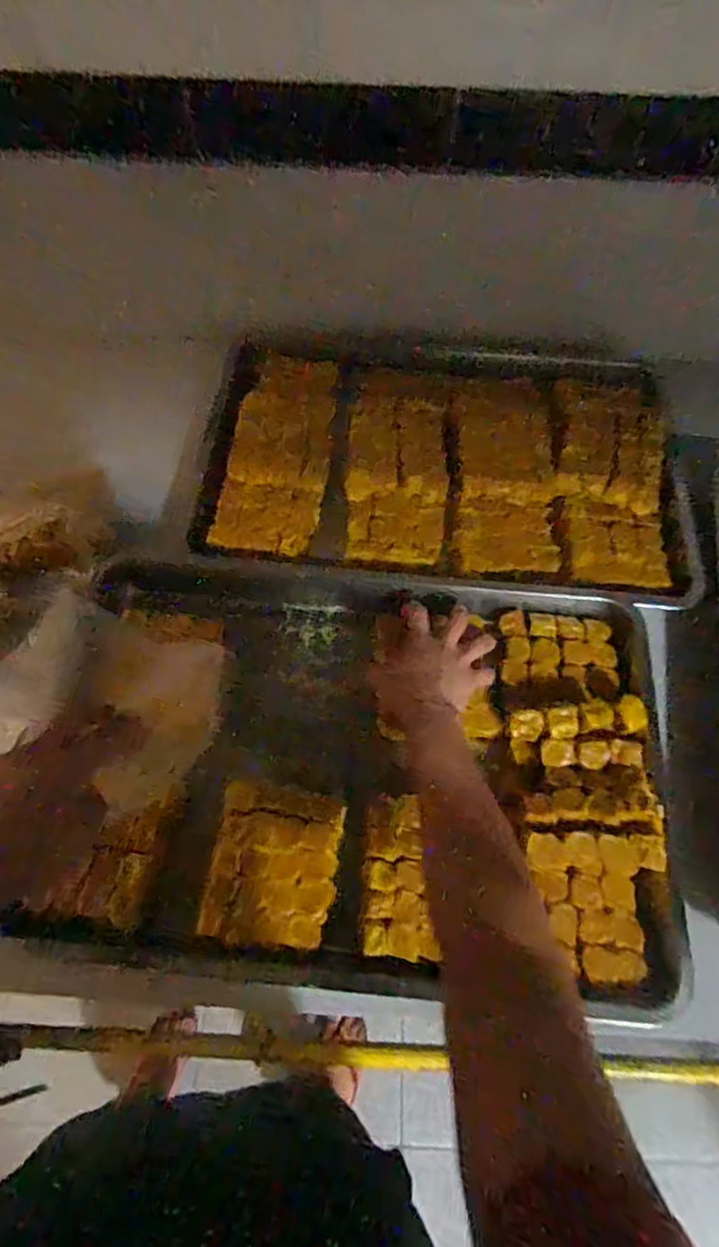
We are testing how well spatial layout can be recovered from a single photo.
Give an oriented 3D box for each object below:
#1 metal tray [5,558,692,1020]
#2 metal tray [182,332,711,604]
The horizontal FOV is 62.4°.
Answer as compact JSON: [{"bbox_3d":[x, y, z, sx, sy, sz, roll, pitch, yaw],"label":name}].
[{"bbox_3d":[-0.001,0.123,0.579,0.566,0.063,0.384,5,64,3],"label":"metal tray"},{"bbox_3d":[0.113,-0.213,0.738,0.583,0.030,0.341,5,64,3],"label":"metal tray"}]

